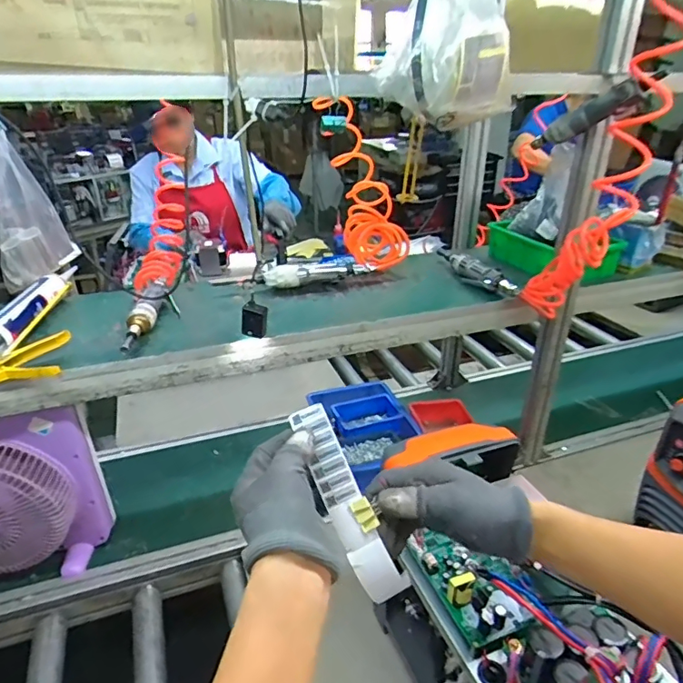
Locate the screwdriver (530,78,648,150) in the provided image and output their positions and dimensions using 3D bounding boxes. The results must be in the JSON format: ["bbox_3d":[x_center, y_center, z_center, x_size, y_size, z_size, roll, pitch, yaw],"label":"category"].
[{"bbox_3d":[0.374,-0.344,0.791,0.054,0.042,0.191,-18,2,-31],"label":"screwdriver"}]

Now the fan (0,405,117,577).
[{"bbox_3d":[-0.558,0.273,0.835,0.307,0.315,0.097,-7,29,-14],"label":"fan"}]

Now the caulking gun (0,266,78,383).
[{"bbox_3d":[-0.469,-0.016,0.798,0.152,0.053,0.381,-1,28,-2],"label":"caulking gun"}]

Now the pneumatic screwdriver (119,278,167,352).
[{"bbox_3d":[-0.322,-0.046,0.840,0.034,0.043,0.217,-1,28,-3],"label":"pneumatic screwdriver"}]

